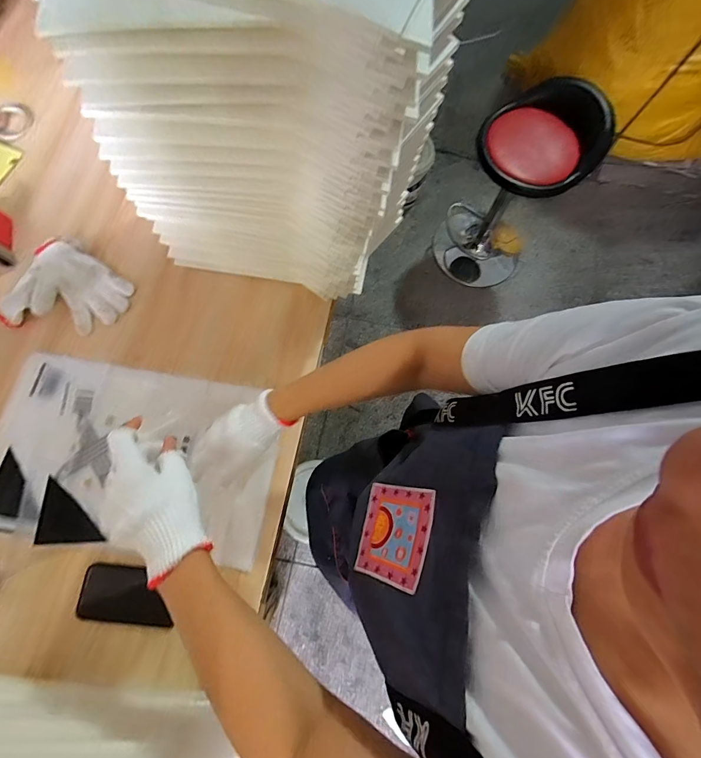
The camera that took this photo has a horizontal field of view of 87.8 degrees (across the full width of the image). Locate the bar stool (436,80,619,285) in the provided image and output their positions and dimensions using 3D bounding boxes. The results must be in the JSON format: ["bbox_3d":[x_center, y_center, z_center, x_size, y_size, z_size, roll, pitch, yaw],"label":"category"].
[{"bbox_3d":[0.629,-0.732,1.435,0.382,0.662,0.413,32,76,8],"label":"bar stool"}]

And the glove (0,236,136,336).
[{"bbox_3d":[-0.544,-0.157,0.681,0.202,0.037,0.192,35,76,8],"label":"glove"}]

